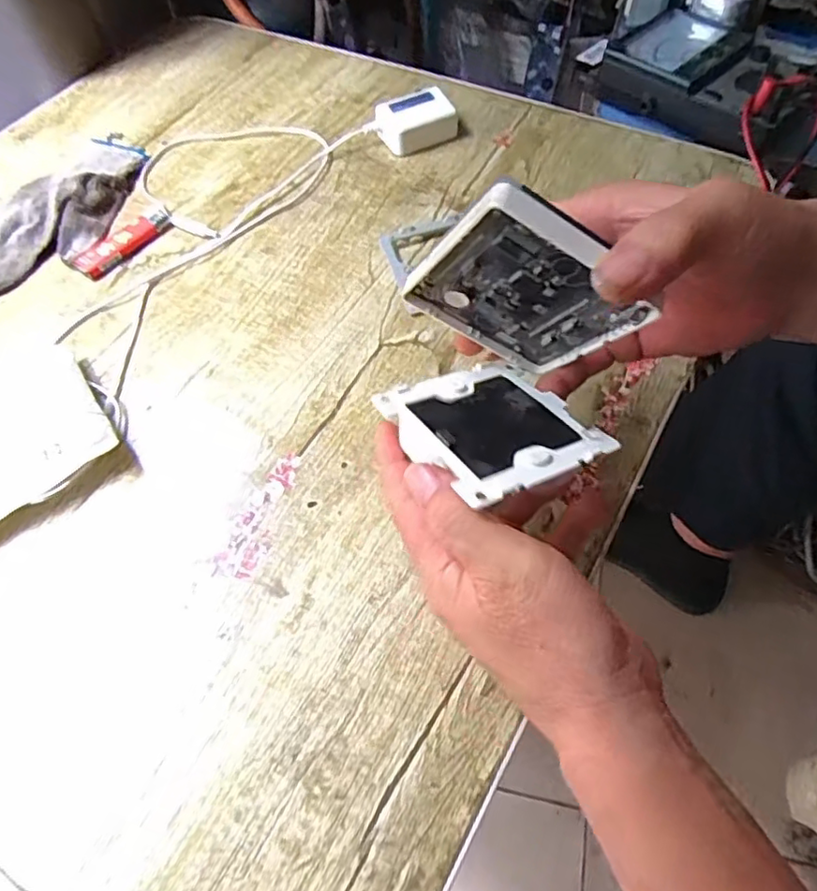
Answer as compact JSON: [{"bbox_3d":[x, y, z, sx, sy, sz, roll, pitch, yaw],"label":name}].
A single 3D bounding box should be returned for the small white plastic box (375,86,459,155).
[{"bbox_3d":[0.007,-0.286,0.535,0.060,0.031,0.042,-29,62,-15],"label":"small white plastic box"}]

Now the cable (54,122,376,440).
[{"bbox_3d":[-0.186,-0.178,0.489,0.176,0.016,0.339,24,63,16],"label":"cable"}]

